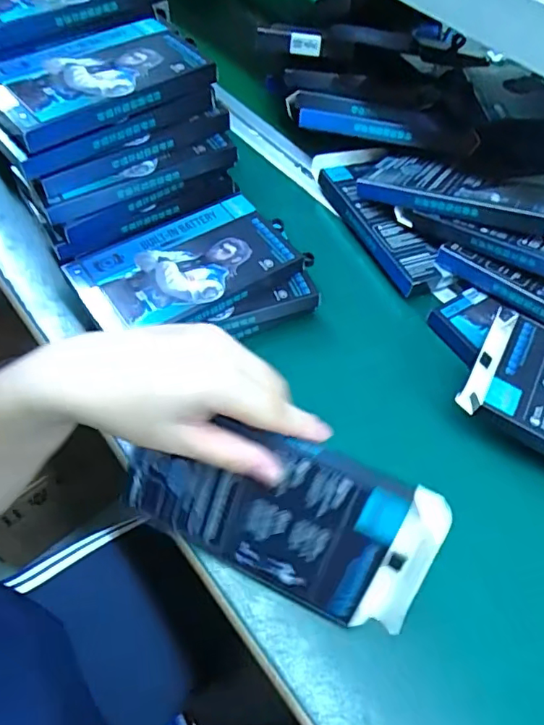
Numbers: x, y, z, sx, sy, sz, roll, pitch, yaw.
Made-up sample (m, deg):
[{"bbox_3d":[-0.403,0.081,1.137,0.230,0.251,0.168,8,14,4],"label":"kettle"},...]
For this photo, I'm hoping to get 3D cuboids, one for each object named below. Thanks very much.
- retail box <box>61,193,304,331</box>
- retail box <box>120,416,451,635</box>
[{"bbox_3d":[-0.069,-0.076,0.437,0.159,0.021,0.103,-31,63,-23],"label":"retail box"},{"bbox_3d":[0.001,0.089,0.324,0.185,0.098,0.015,21,22,11],"label":"retail box"}]

